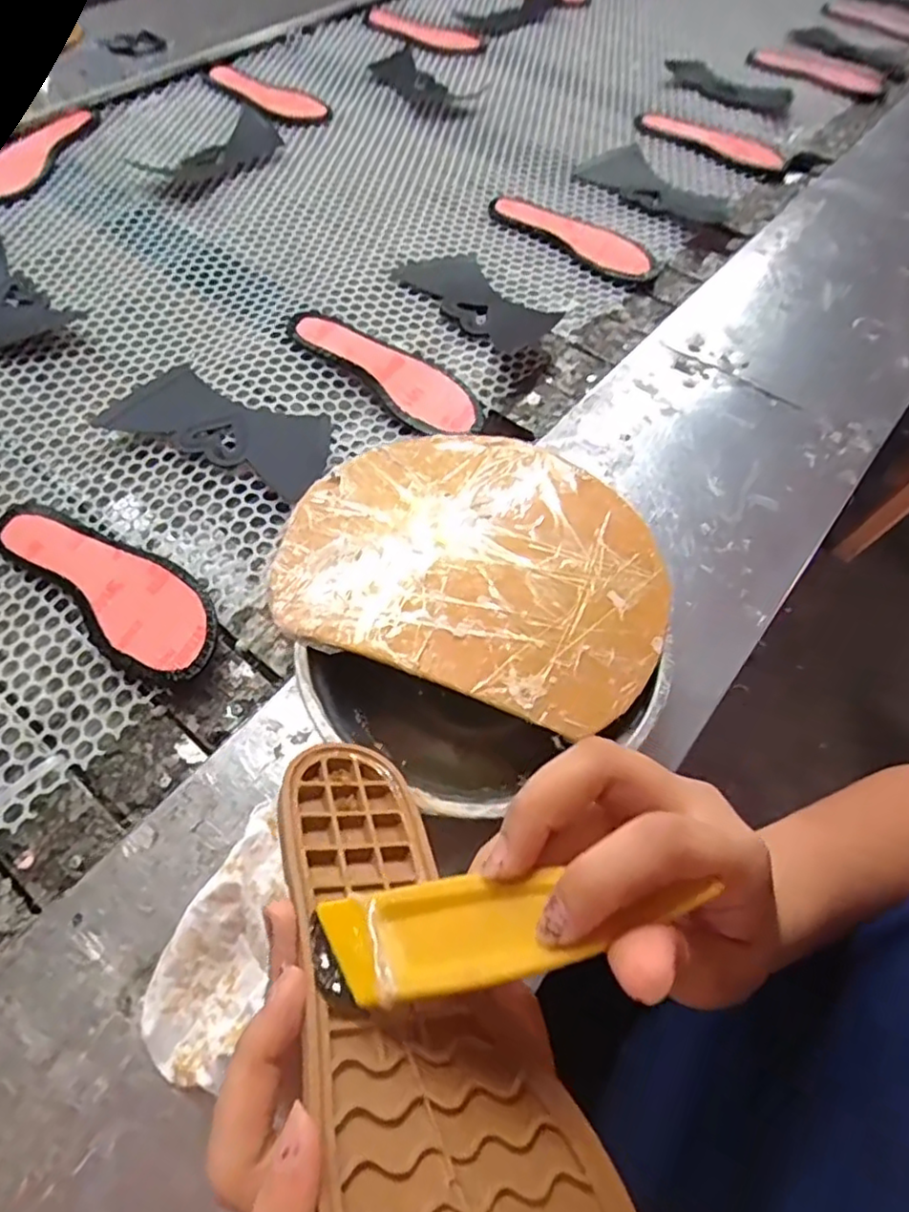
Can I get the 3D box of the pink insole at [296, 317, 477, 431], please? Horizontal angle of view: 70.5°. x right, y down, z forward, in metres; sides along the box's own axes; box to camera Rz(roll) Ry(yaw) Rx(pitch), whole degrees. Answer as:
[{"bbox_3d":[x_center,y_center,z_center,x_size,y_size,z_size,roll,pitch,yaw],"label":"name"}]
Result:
[{"bbox_3d":[-0.068,-0.227,0.624,0.208,0.021,0.061,31,63,15],"label":"pink insole"}]

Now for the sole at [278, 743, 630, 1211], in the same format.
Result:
[{"bbox_3d":[-0.012,0.136,0.205,0.082,0.009,0.234,10,29,-34],"label":"sole"}]

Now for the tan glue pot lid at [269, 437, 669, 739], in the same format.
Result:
[{"bbox_3d":[0.017,-0.035,0.414,0.234,0.007,0.186,19,60,9],"label":"tan glue pot lid"}]

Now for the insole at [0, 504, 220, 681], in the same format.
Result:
[{"bbox_3d":[-0.265,-0.016,0.491,0.222,0.026,0.075,31,63,15],"label":"insole"}]

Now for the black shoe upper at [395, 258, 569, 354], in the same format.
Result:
[{"bbox_3d":[0.028,-0.340,0.704,0.099,0.008,0.184,-38,68,-22],"label":"black shoe upper"}]

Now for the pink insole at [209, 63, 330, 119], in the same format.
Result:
[{"bbox_3d":[-0.272,-0.749,0.933,0.203,0.007,0.062,32,63,15],"label":"pink insole"}]

